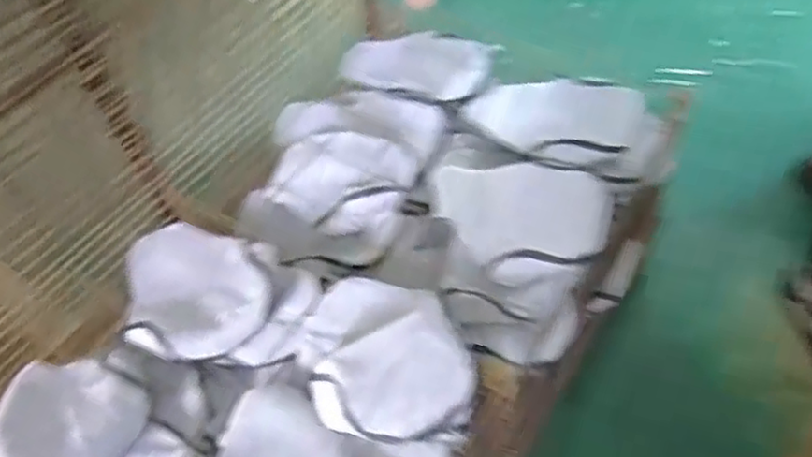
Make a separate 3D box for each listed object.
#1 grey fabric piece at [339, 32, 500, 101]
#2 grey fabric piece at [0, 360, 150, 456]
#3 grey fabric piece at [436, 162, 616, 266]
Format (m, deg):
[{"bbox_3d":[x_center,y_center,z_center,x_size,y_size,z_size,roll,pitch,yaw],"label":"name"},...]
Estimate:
[{"bbox_3d":[0.012,-0.313,1.320,0.296,0.094,0.093,14,55,16],"label":"grey fabric piece"},{"bbox_3d":[-0.453,0.247,0.888,0.209,0.061,0.174,19,56,19],"label":"grey fabric piece"},{"bbox_3d":[0.164,-0.023,1.001,0.254,0.055,0.153,5,53,9],"label":"grey fabric piece"}]

